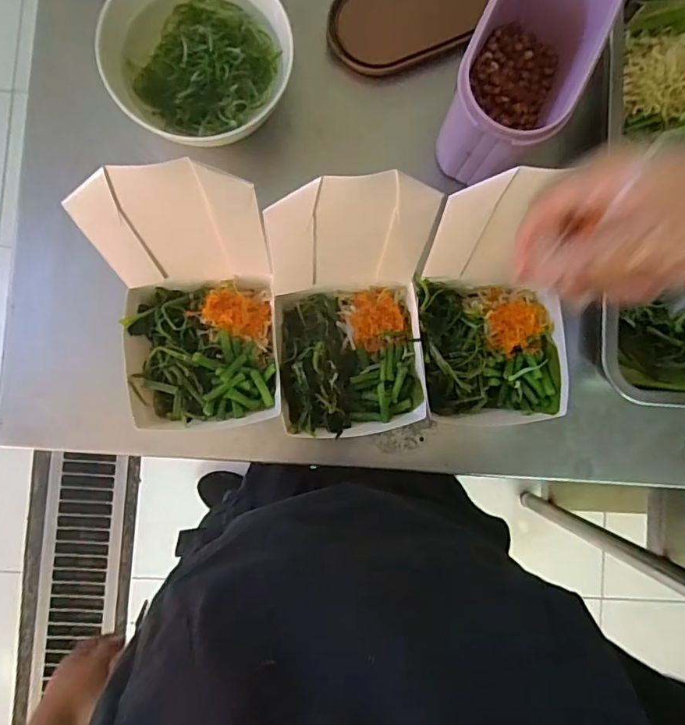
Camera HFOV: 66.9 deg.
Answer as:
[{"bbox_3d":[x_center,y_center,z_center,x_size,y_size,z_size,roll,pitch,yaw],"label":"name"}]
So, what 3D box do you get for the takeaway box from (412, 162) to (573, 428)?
[{"bbox_3d":[0.135,-0.033,0.411,0.129,0.150,0.169,-6,87,-4],"label":"takeaway box"}]

